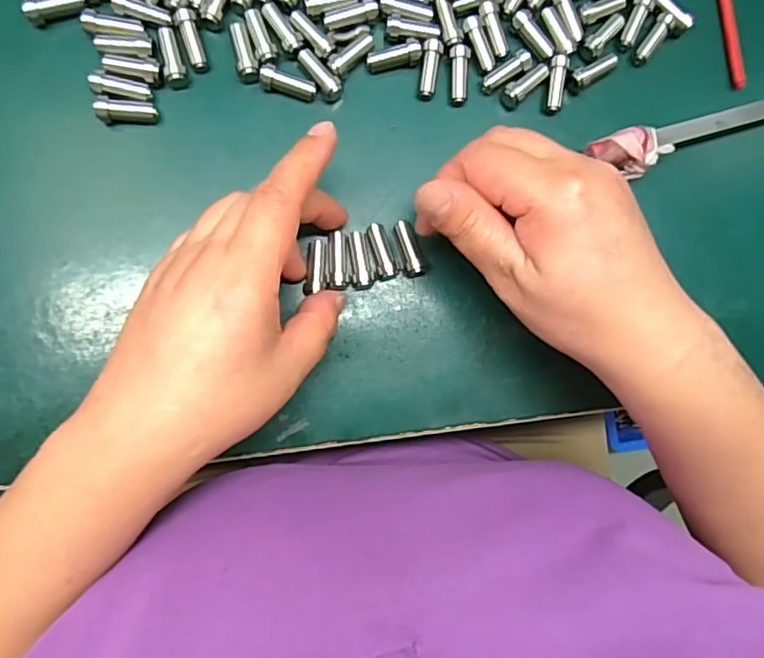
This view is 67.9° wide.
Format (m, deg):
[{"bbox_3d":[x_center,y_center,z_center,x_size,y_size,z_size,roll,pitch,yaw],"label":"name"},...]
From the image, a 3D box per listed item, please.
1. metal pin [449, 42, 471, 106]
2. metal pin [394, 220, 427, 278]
[{"bbox_3d":[0.040,-0.128,0.285,0.011,0.008,0.028,-4,88,-6],"label":"metal pin"},{"bbox_3d":[0.014,-0.039,0.278,0.011,0.008,0.028,-14,89,-6],"label":"metal pin"}]

